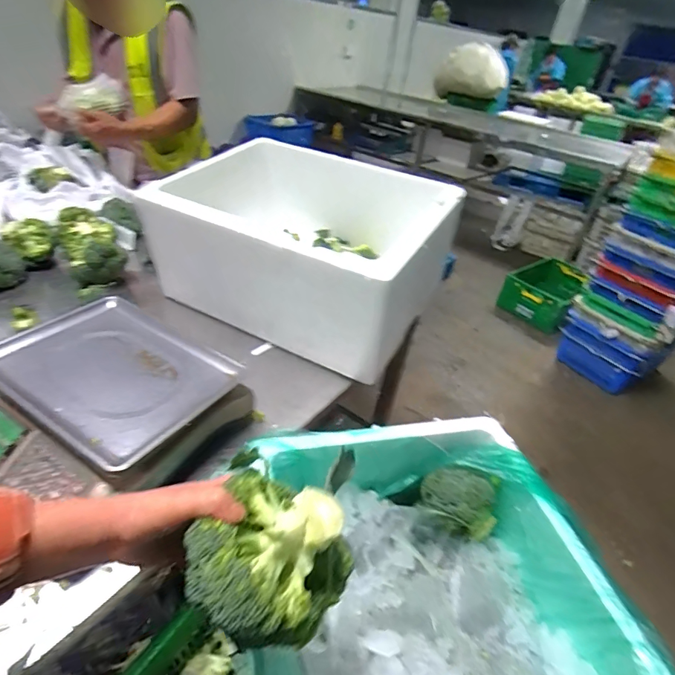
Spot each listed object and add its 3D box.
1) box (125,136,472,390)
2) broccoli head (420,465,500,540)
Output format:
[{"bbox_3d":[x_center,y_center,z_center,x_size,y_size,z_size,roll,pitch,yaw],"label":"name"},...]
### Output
[{"bbox_3d":[-0.059,-0.205,0.979,0.573,0.306,0.452,23,39,20],"label":"box"},{"bbox_3d":[0.193,0.257,0.662,0.112,0.105,0.078,10,36,2],"label":"broccoli head"}]

